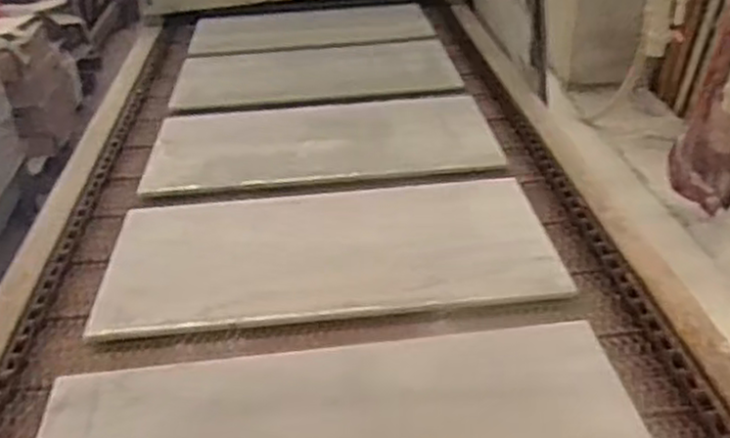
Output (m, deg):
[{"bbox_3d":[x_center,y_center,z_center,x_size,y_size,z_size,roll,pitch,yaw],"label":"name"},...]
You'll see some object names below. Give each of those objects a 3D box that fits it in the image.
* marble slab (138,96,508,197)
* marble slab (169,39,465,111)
[{"bbox_3d":[-0.077,-0.140,1.307,0.578,0.024,0.320,-7,32,-4],"label":"marble slab"},{"bbox_3d":[-0.107,-0.313,1.595,0.572,0.018,0.314,-5,34,-3],"label":"marble slab"}]

